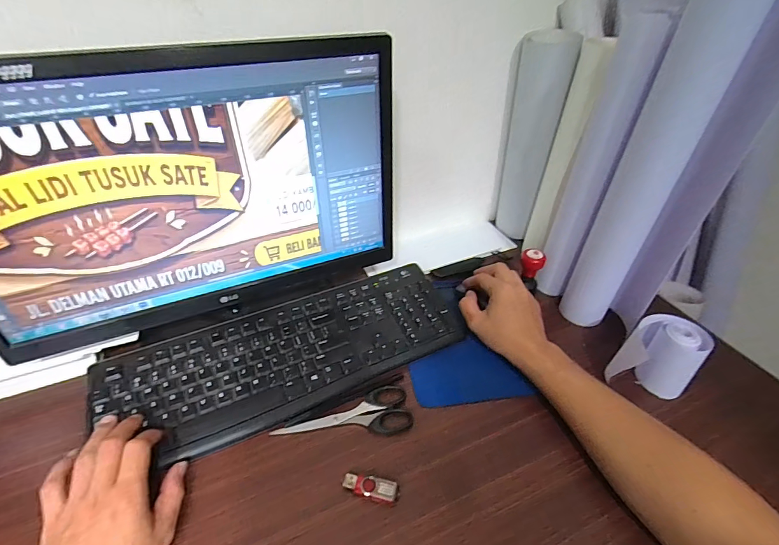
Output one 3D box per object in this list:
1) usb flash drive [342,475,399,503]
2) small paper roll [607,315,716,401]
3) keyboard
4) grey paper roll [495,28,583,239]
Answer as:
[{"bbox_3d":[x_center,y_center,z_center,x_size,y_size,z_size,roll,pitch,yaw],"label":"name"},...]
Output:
[{"bbox_3d":[-0.018,0.210,0.380,0.054,0.007,0.019,8,40,6],"label":"usb flash drive"},{"bbox_3d":[0.325,0.102,0.470,0.076,0.091,0.073,-29,49,-32],"label":"small paper roll"},{"bbox_3d":[-0.117,0.099,0.489,0.424,0.029,0.154,-16,44,-19],"label":"keyboard"},{"bbox_3d":[0.216,-0.207,0.636,0.076,0.313,0.091,10,40,9],"label":"grey paper roll"}]

